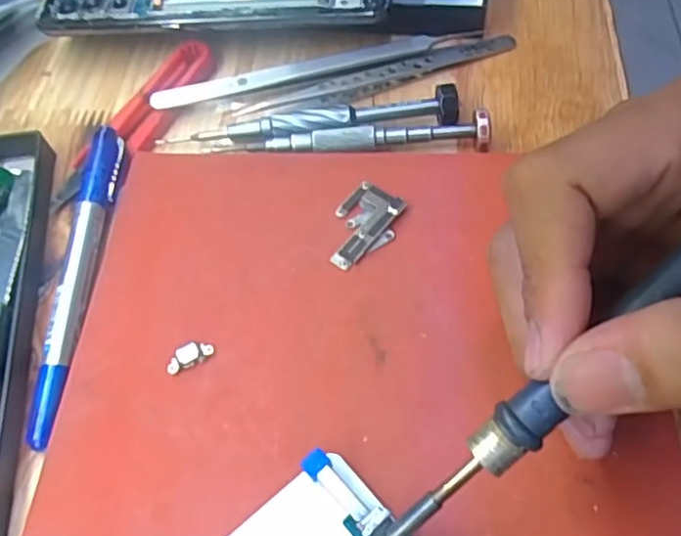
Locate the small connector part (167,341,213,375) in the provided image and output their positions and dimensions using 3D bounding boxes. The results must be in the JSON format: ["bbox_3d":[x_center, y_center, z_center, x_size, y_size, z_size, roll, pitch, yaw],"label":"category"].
[{"bbox_3d":[-0.052,0.029,0.210,0.016,0.004,0.009,-23,60,-9],"label":"small connector part"}]

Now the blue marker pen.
[{"bbox_3d":[-0.098,-0.001,0.228,0.011,0.010,0.128,0,59,4],"label":"blue marker pen"}]

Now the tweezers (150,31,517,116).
[{"bbox_3d":[-0.001,-0.087,0.276,0.160,0.009,0.020,-13,59,-4],"label":"tweezers"}]

